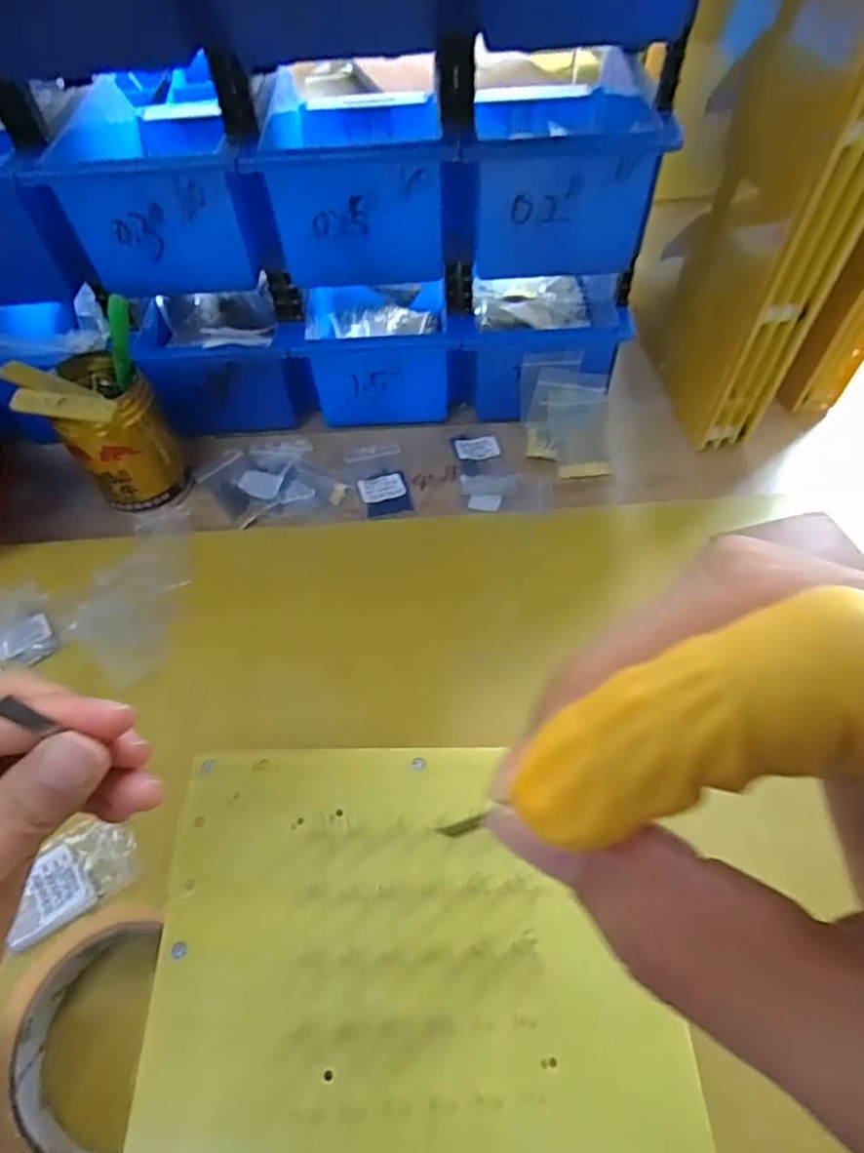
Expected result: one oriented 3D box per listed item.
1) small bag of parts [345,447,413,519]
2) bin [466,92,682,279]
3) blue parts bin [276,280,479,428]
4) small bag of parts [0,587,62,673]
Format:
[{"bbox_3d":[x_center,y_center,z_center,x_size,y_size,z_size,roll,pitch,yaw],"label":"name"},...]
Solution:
[{"bbox_3d":[-0.037,-0.067,0.443,0.038,0.005,0.062,-10,57,-4],"label":"small bag of parts"},{"bbox_3d":[0.069,-0.267,0.395,0.113,0.074,0.162,-6,56,-2],"label":"bin"},{"bbox_3d":[-0.037,-0.193,0.479,0.126,0.076,0.150,-3,56,0],"label":"blue parts bin"},{"bbox_3d":[-0.250,0.031,0.378,0.040,0.004,0.058,-31,61,-17],"label":"small bag of parts"}]

